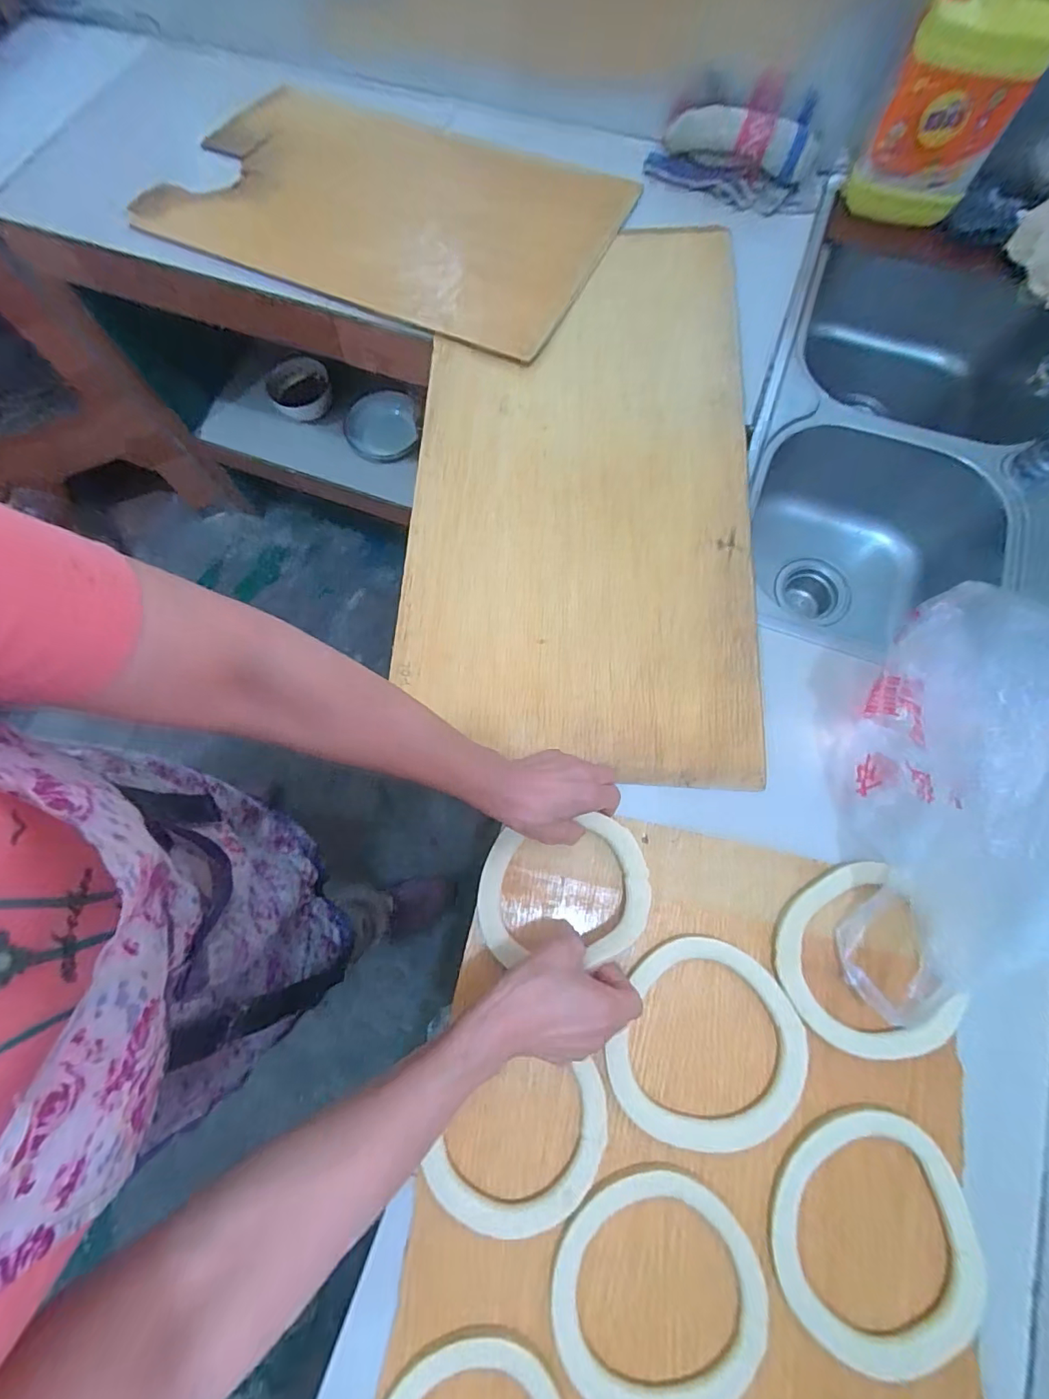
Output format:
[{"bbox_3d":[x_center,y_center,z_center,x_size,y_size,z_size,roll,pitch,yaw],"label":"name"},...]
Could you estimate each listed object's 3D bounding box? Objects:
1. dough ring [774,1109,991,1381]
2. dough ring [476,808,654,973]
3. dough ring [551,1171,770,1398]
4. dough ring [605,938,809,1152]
[{"bbox_3d":[0.279,0.424,0.407,0.167,0.015,0.150,-43,75,-11],"label":"dough ring"},{"bbox_3d":[0.036,0.175,0.477,0.160,0.033,0.117,-8,72,-1],"label":"dough ring"},{"bbox_3d":[0.104,0.462,0.401,0.162,0.013,0.148,-1,72,2],"label":"dough ring"},{"bbox_3d":[0.163,0.300,0.452,0.155,0.013,0.162,-1,72,2],"label":"dough ring"}]

